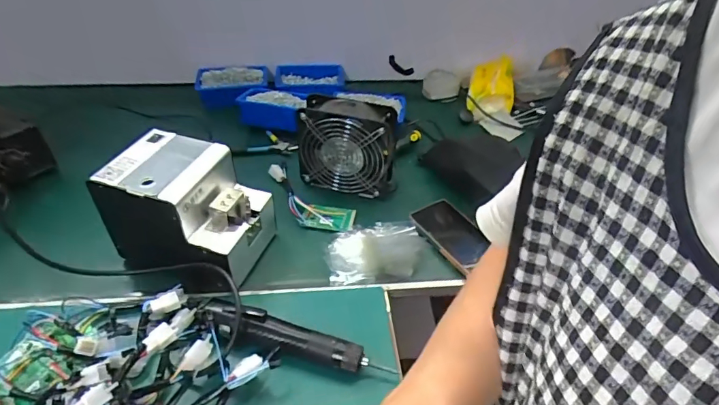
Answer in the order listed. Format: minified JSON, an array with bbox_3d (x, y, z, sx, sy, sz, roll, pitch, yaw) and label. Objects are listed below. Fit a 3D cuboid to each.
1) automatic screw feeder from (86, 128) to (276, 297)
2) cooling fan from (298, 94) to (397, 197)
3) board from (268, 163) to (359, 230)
[{"bbox_3d":[-0.225,0.012,0.586,0.181,0.139,0.134,13,43,12],"label":"automatic screw feeder"},{"bbox_3d":[-0.022,-0.091,0.706,0.159,0.142,0.064,9,42,7],"label":"cooling fan"},{"bbox_3d":[-0.091,-0.008,0.711,0.194,0.016,0.078,31,49,28],"label":"board"}]

